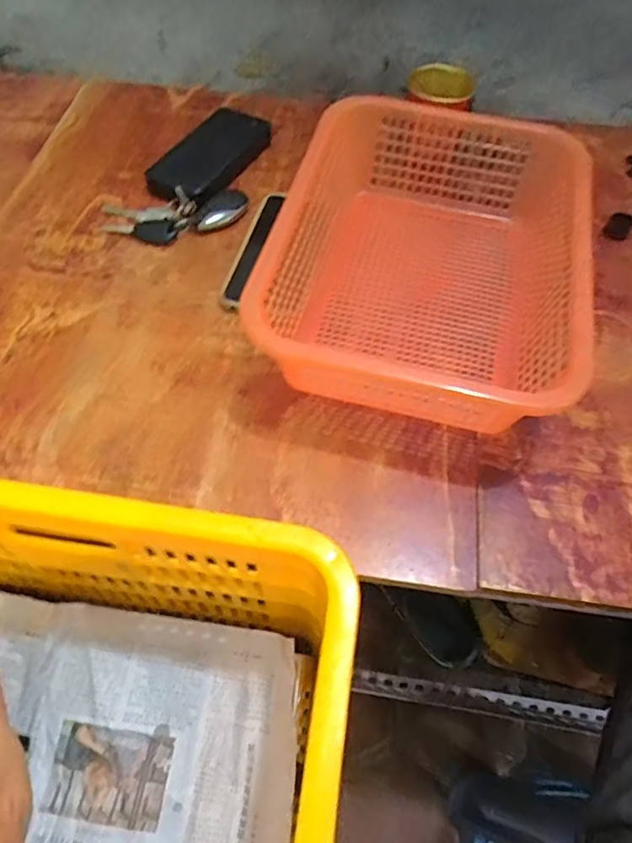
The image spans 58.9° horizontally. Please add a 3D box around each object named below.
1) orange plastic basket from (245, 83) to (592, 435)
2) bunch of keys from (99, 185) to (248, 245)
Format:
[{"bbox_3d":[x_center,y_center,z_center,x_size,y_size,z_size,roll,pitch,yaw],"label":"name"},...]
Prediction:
[{"bbox_3d":[0.099,-0.143,0.507,0.249,0.100,0.324,14,60,7],"label":"orange plastic basket"},{"bbox_3d":[-0.147,-0.217,0.584,0.147,0.019,0.059,-8,60,-6],"label":"bunch of keys"}]

